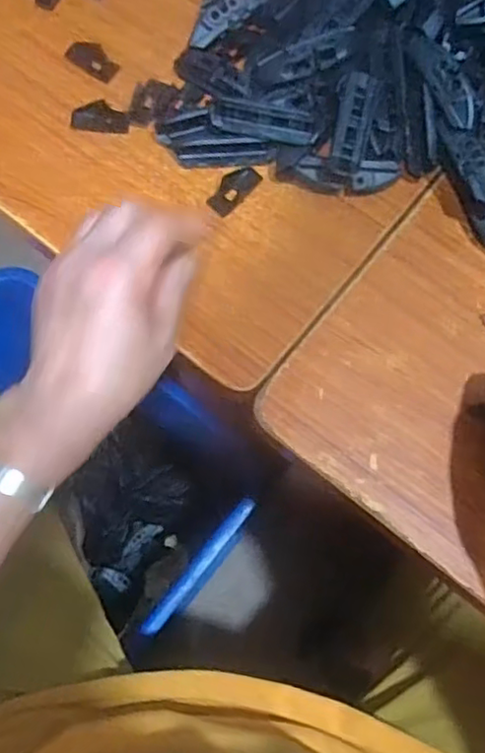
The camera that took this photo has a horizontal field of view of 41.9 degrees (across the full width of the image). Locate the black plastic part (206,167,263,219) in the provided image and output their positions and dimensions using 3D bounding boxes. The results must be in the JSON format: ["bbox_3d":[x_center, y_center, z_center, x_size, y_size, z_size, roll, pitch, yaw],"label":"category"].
[{"bbox_3d":[-0.007,-0.131,0.443,0.021,0.004,0.042,37,74,11],"label":"black plastic part"}]

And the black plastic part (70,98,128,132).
[{"bbox_3d":[-0.102,-0.191,0.461,0.040,0.009,0.026,8,71,2],"label":"black plastic part"}]

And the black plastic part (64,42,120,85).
[{"bbox_3d":[-0.112,-0.241,0.480,0.041,0.004,0.024,35,74,10],"label":"black plastic part"}]

